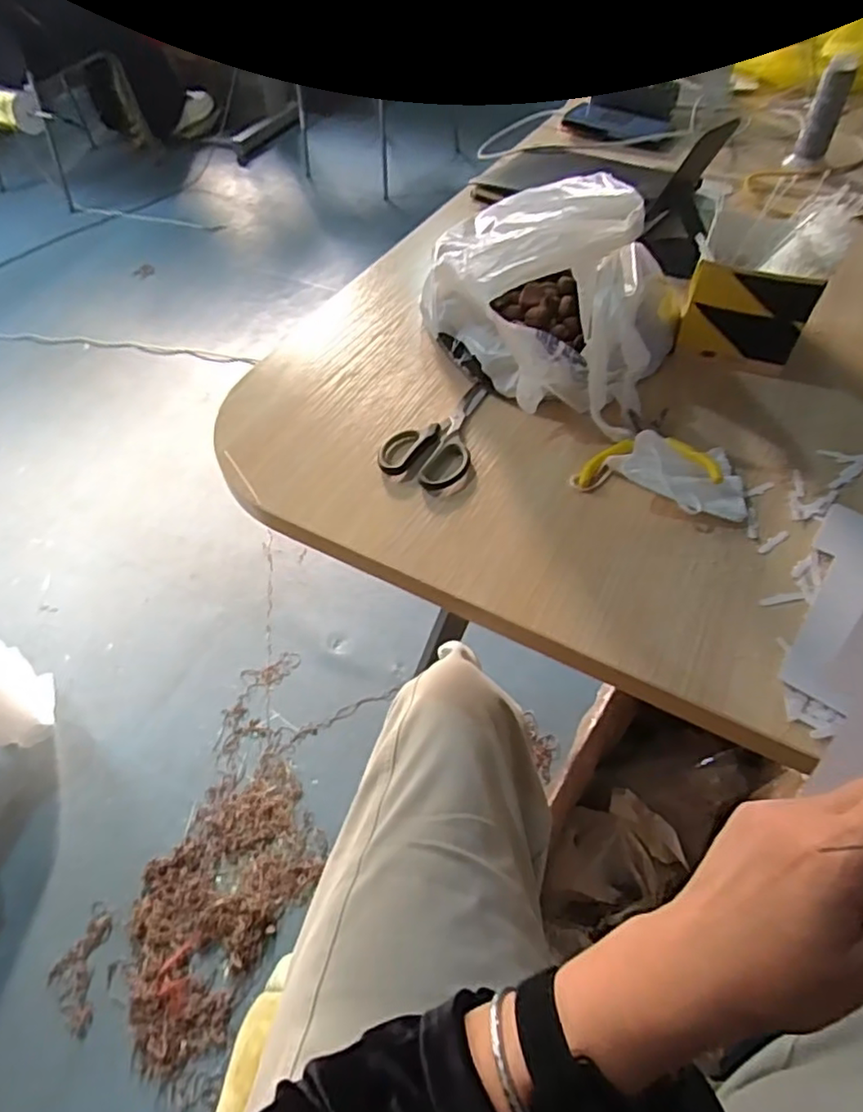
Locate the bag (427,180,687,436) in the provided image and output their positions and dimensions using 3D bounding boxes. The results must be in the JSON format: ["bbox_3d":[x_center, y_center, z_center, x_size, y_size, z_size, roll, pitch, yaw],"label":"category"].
[{"bbox_3d":[0.104,-0.247,0.552,0.227,0.163,0.184,22,57,17],"label":"bag"}]

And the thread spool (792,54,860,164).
[{"bbox_3d":[0.523,-0.587,0.833,0.043,0.123,0.038,24,58,18],"label":"thread spool"}]

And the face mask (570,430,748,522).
[{"bbox_3d":[0.185,-0.071,0.503,0.131,0.037,0.082,4,54,4],"label":"face mask"}]

